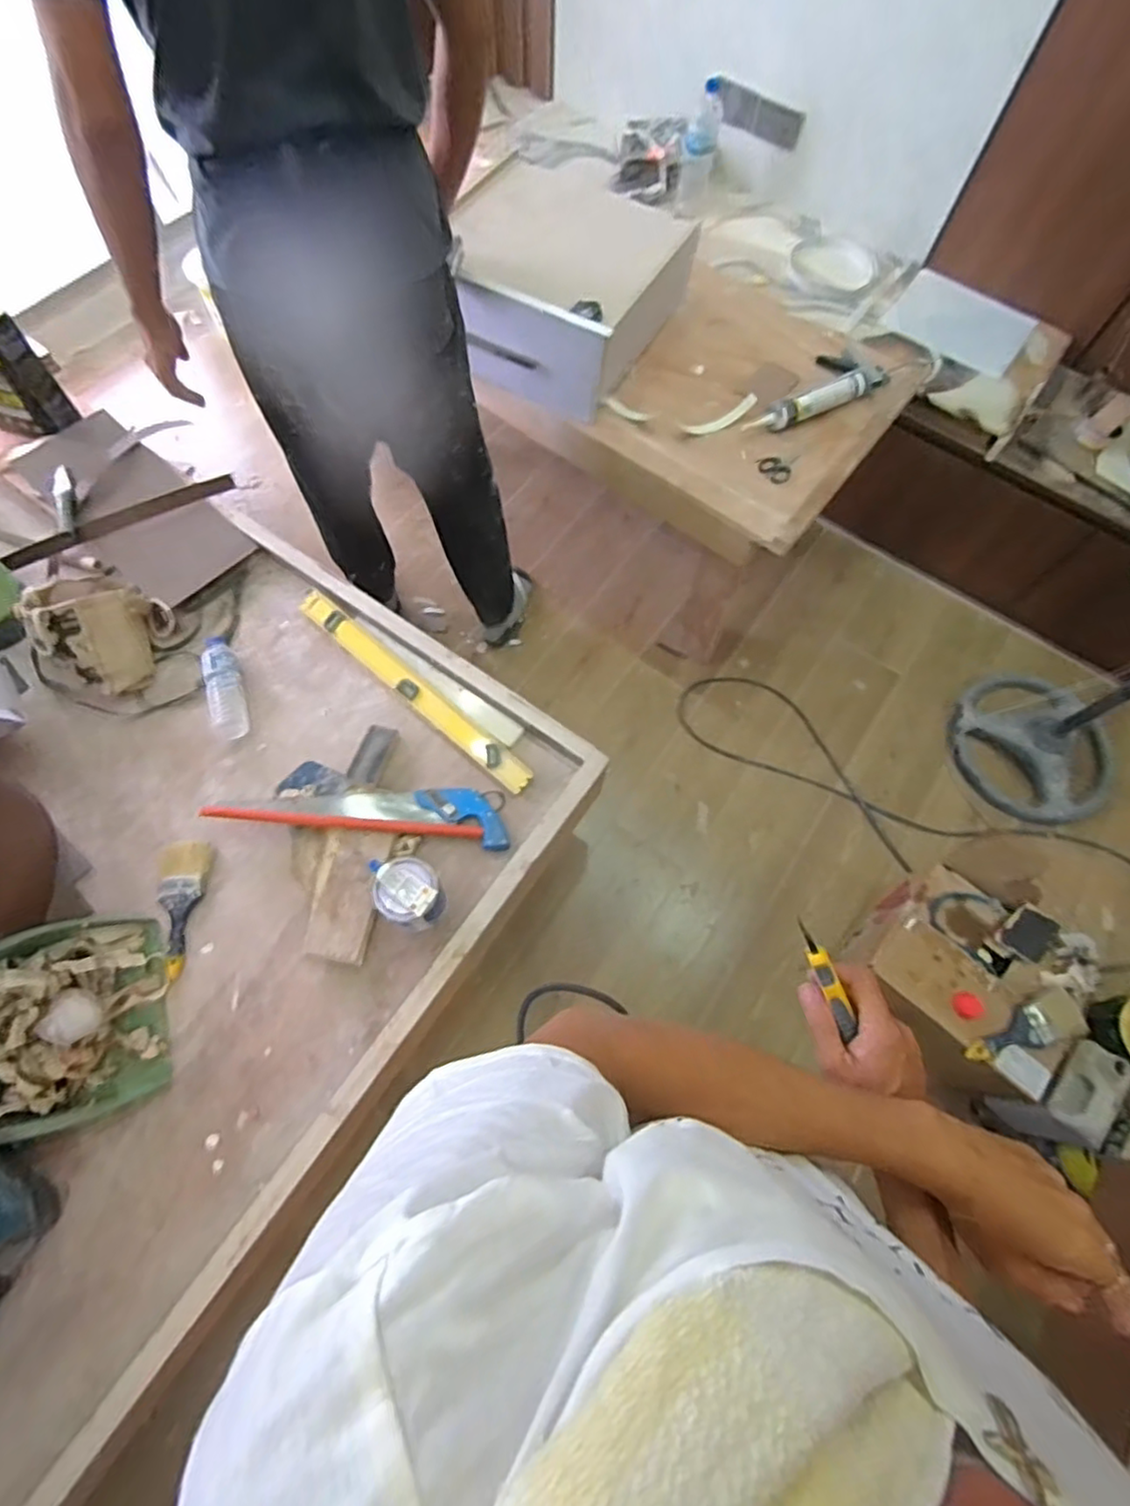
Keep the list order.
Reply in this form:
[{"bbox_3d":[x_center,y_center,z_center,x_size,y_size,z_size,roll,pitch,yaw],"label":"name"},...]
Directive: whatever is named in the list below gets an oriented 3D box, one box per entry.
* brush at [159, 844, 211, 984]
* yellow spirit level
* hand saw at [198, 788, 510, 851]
[{"bbox_3d":[-0.631,0.252,1.073,0.081,0.022,0.221,-11,68,-7],"label":"brush"},{"bbox_3d":[-0.295,-0.131,1.222,0.588,0.023,0.047,41,71,13],"label":"yellow spirit level"},{"bbox_3d":[-0.344,0.091,1.126,0.502,0.032,0.106,6,67,-1],"label":"hand saw"}]

